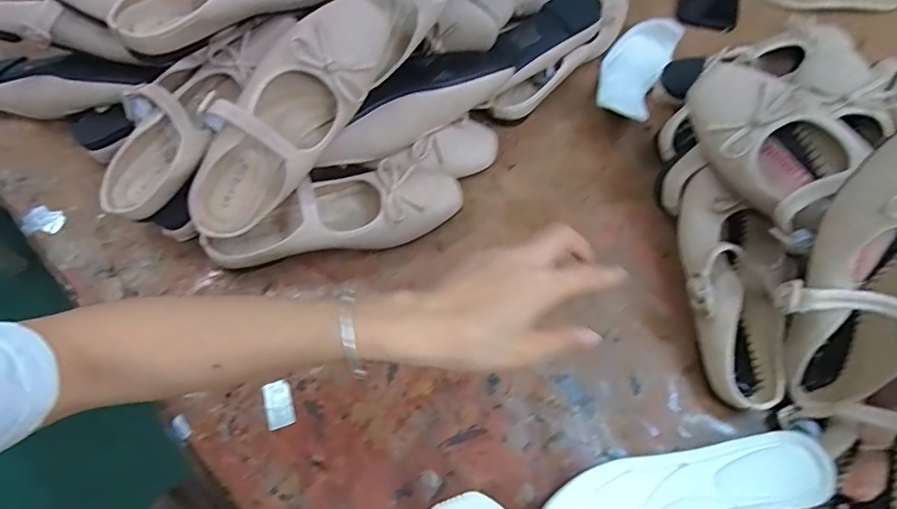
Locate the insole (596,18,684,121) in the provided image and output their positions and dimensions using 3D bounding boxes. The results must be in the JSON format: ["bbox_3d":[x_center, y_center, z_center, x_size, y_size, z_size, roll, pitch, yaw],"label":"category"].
[{"bbox_3d":[0.219,-0.221,0.605,0.071,0.044,0.195,23,64,13],"label":"insole"}]

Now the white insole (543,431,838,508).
[{"bbox_3d":[0.169,0.186,0.387,0.225,0.035,0.075,-18,62,-9],"label":"white insole"}]

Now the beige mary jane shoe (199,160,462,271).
[{"bbox_3d":[-0.112,-0.043,0.504,0.248,0.061,0.087,-14,62,-7],"label":"beige mary jane shoe"}]

